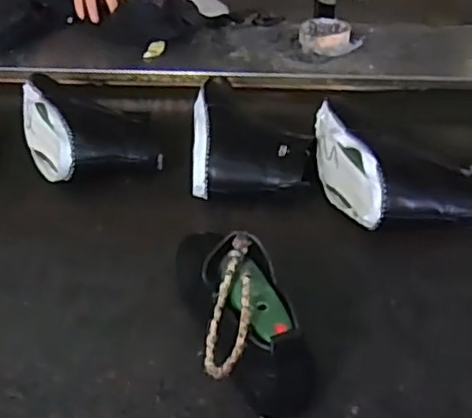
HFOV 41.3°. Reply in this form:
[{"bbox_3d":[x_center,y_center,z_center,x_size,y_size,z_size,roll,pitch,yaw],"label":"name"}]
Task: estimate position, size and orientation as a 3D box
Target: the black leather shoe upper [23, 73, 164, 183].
[{"bbox_3d":[-0.212,-0.122,0.885,0.166,0.094,0.216,-18,40,-19],"label":"black leather shoe upper"}]

